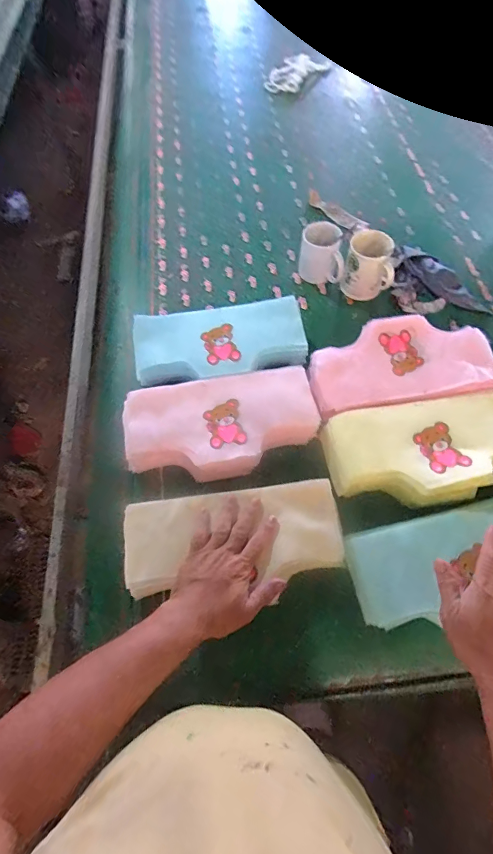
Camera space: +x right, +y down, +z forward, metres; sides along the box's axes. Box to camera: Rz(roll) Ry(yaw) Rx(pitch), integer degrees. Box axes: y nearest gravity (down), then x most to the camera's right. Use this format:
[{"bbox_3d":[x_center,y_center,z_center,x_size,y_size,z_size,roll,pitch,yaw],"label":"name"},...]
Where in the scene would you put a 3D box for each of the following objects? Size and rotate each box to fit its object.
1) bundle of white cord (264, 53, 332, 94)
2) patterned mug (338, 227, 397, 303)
[{"bbox_3d":[0.166,-1.225,1.360,0.134,0.036,0.265,31,66,17],"label":"bundle of white cord"},{"bbox_3d":[0.255,-0.328,0.816,0.102,0.107,0.084,21,63,12],"label":"patterned mug"}]

